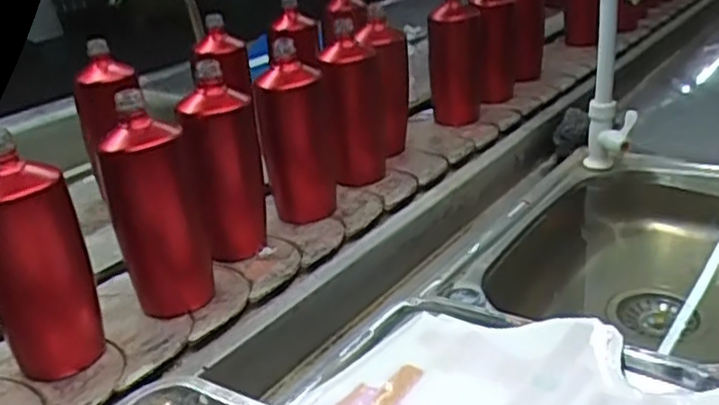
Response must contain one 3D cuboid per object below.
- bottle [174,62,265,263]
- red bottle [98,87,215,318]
[{"bbox_3d":[-0.143,-0.037,0.765,0.083,0.191,0.077,-6,26,-8],"label":"bottle"},{"bbox_3d":[-0.192,0.005,0.677,0.089,0.187,0.071,-6,26,-8],"label":"red bottle"}]

